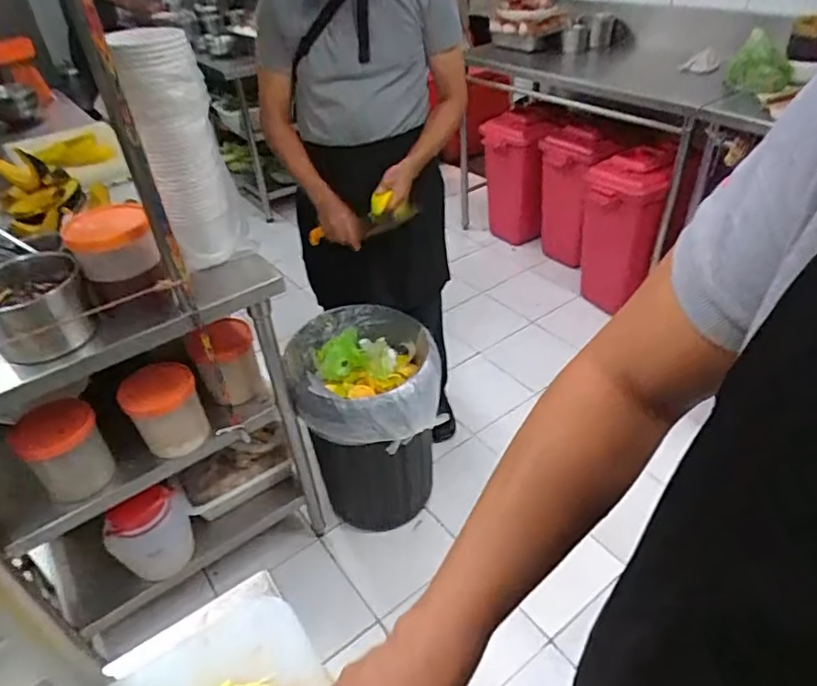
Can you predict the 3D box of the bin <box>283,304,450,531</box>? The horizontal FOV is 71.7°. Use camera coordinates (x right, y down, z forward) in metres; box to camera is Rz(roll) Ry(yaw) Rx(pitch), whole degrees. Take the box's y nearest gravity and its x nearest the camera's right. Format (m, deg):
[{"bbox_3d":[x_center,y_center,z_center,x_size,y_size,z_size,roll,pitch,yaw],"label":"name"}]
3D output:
[{"bbox_3d":[-0.093,0.229,1.560,0.335,0.558,0.355,-7,39,-3],"label":"bin"}]

